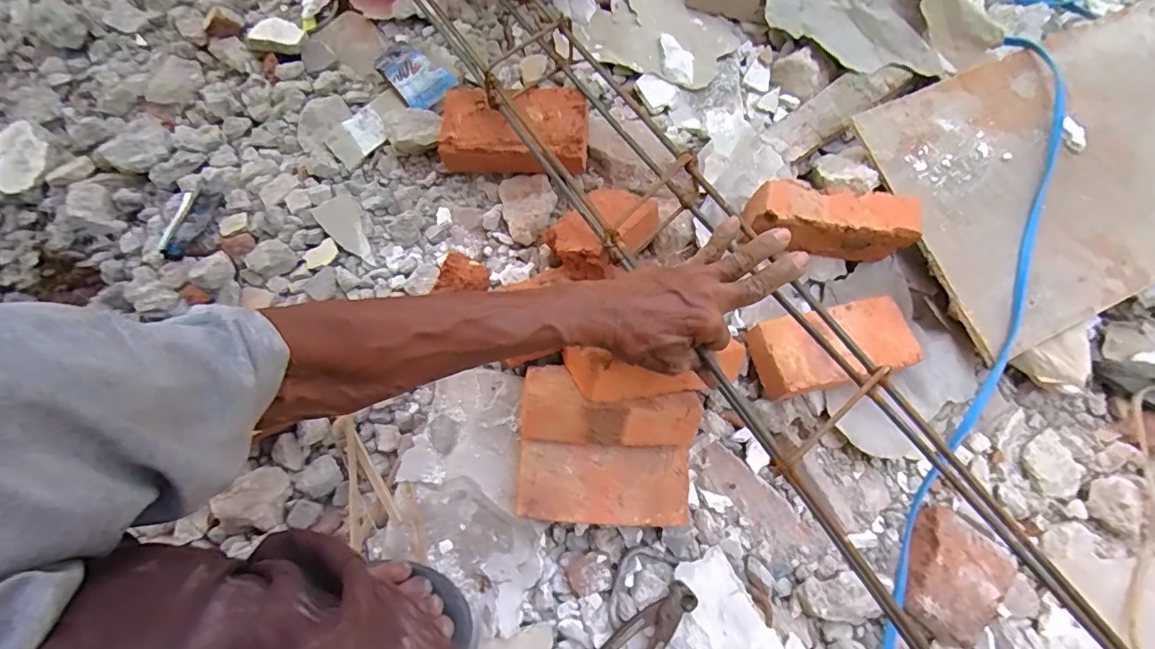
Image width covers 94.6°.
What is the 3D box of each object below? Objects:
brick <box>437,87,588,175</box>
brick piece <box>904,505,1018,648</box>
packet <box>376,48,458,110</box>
[{"bbox_3d":[-0.071,-0.219,0.604,0.167,0.066,0.087,5,73,0],"label":"brick"},{"bbox_3d":[0.356,0.242,0.510,0.081,0.032,0.107,35,75,9],"label":"brick piece"},{"bbox_3d":[-0.195,-0.305,0.654,0.063,0.027,0.081,-40,78,-13],"label":"packet"}]

